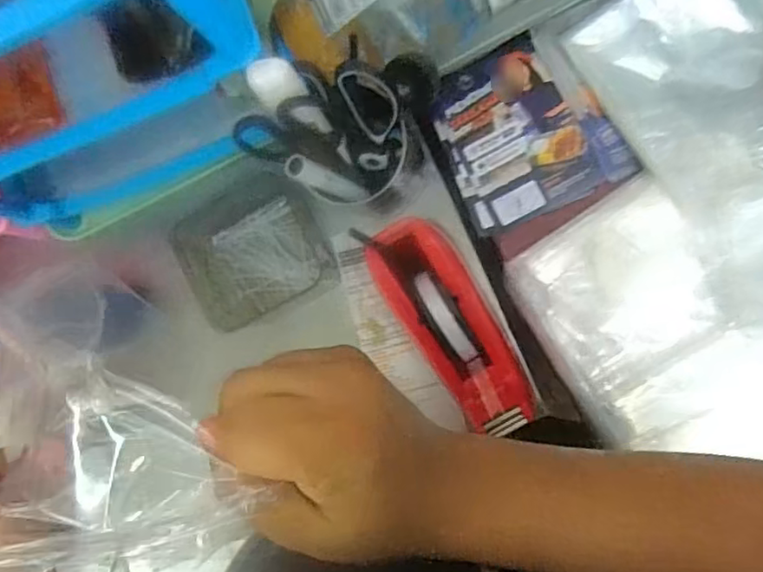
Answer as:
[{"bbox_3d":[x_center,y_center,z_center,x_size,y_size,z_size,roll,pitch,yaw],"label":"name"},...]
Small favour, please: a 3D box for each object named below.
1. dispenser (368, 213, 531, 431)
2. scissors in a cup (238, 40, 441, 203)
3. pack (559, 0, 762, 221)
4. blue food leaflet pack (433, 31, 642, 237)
[{"bbox_3d":[0.063,0.032,0.530,0.066,0.114,0.198,-33,97,6],"label":"dispenser"},{"bbox_3d":[-0.024,-0.124,0.494,0.105,0.178,0.114,30,93,7],"label":"scissors in a cup"},{"bbox_3d":[0.292,-0.182,0.495,0.206,0.044,0.214,-31,85,6],"label":"pack"},{"bbox_3d":[0.126,-0.138,0.549,0.139,0.014,0.148,-23,86,7],"label":"blue food leaflet pack"}]

